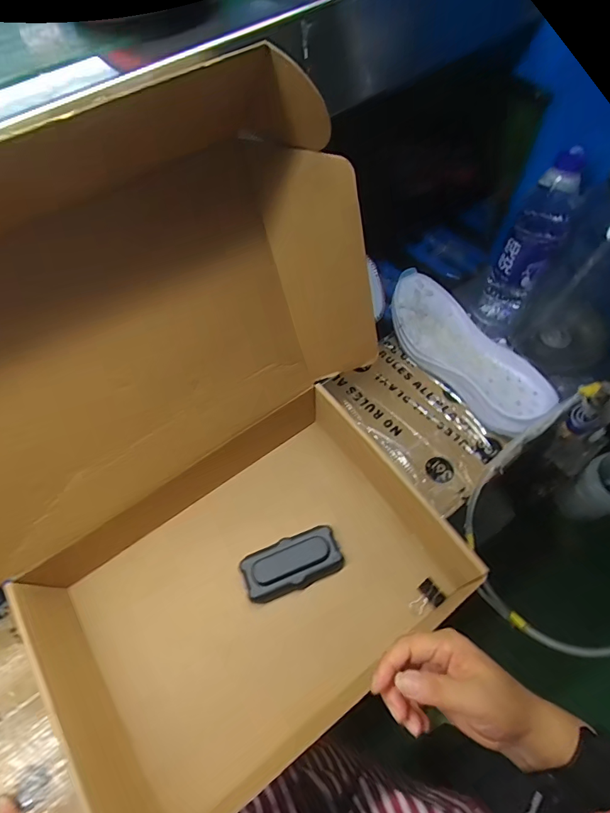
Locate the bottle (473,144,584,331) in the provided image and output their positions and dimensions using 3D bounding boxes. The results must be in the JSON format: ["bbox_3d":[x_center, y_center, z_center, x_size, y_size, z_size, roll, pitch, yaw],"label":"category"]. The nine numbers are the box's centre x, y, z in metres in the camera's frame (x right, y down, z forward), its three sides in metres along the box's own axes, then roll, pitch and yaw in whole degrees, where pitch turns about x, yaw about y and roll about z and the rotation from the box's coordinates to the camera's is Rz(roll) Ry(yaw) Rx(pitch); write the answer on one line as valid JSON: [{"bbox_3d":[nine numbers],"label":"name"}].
[{"bbox_3d":[0.286,-0.200,0.568,0.065,0.251,0.071,26,64,16],"label":"bottle"}]

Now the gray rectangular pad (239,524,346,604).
[{"bbox_3d":[-0.013,0.166,0.463,0.105,0.018,0.052,-18,61,-8],"label":"gray rectangular pad"}]

